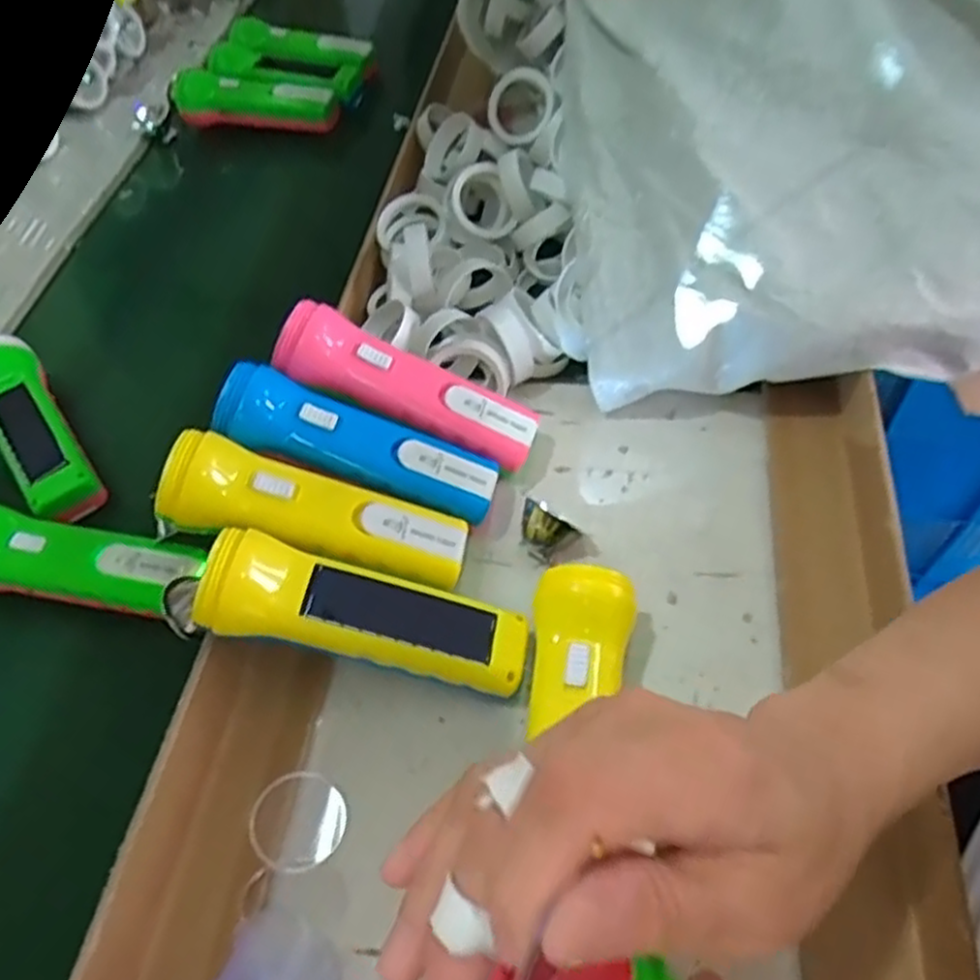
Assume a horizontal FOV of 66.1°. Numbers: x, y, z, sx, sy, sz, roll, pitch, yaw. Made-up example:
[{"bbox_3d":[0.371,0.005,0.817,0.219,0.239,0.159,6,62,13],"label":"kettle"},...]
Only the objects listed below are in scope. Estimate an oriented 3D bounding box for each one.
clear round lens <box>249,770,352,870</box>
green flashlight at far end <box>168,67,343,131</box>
[{"bbox_3d":[-0.090,0.155,0.354,0.041,0.004,0.042,5,54,-7],"label":"clear round lens"},{"bbox_3d":[-0.239,-0.388,0.760,0.180,0.044,0.050,15,58,18],"label":"green flashlight at far end"}]

